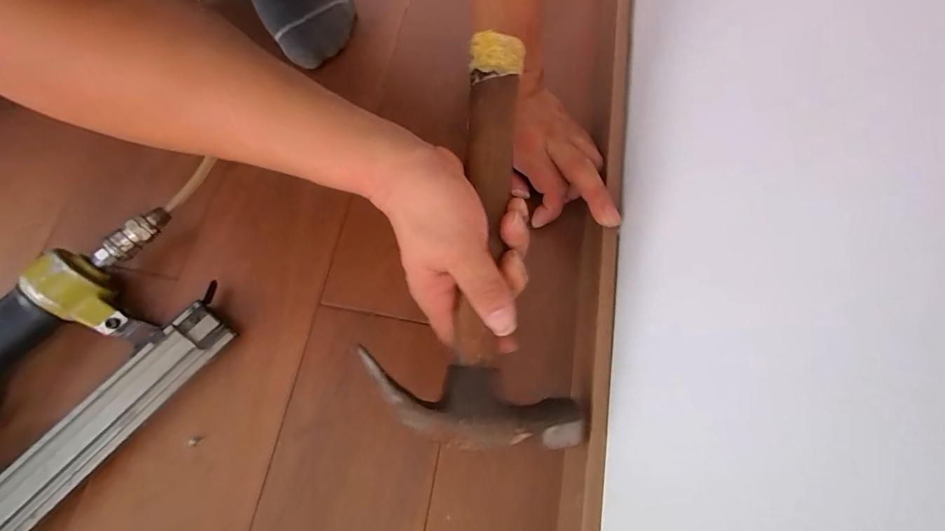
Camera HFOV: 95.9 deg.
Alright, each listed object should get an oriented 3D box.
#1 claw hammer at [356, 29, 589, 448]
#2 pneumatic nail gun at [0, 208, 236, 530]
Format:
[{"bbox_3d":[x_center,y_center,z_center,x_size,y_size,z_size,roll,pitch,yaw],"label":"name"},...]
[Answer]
[{"bbox_3d":[0.003,-0.023,0.283,0.133,0.040,0.276,-1,80,-2],"label":"claw hammer"},{"bbox_3d":[-0.307,0.075,0.304,0.157,0.066,0.247,40,74,12],"label":"pneumatic nail gun"}]

